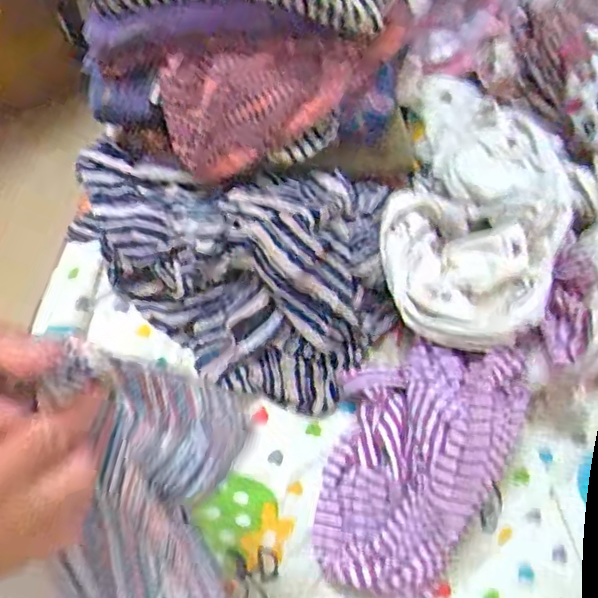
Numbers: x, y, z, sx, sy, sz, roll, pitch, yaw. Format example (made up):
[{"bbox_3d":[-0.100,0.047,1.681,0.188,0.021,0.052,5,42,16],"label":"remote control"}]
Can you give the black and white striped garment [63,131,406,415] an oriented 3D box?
[{"bbox_3d":[-0.054,-0.027,0.569,0.291,0.076,0.205,15,74,4],"label":"black and white striped garment"}]

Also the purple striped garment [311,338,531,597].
[{"bbox_3d":[0.097,0.144,0.515,0.143,0.078,0.210,13,74,4],"label":"purple striped garment"}]

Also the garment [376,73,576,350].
[{"bbox_3d":[0.162,-0.093,0.561,0.161,0.070,0.277,11,59,3],"label":"garment"}]

